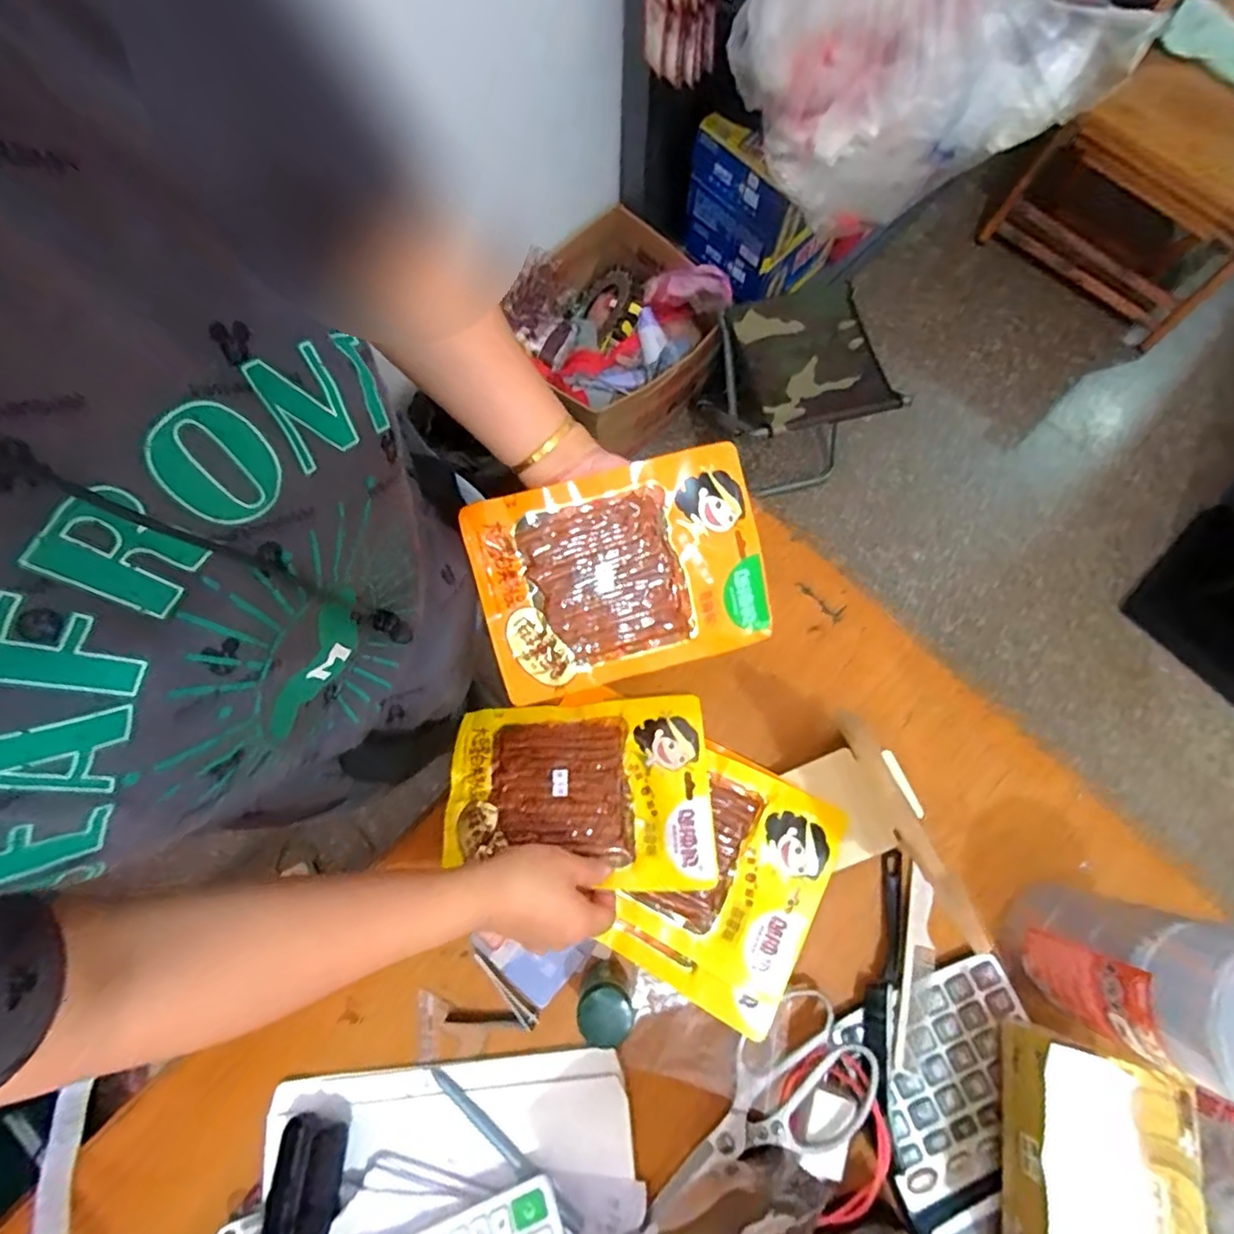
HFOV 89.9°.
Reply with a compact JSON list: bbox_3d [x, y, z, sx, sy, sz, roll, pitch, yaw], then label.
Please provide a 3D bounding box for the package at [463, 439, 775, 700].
[{"bbox_3d":[0.007,-0.031,0.477,0.217,0.009,0.159,-16,101,-7],"label":"package"}]

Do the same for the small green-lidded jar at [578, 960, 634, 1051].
[{"bbox_3d":[-0.009,0.298,0.480,0.040,0.064,0.039,0,77,-1],"label":"small green-lidded jar"}]

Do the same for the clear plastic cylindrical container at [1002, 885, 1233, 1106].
[{"bbox_3d":[0.371,0.248,0.424,0.085,0.200,0.102,22,78,4],"label":"clear plastic cylindrical container"}]

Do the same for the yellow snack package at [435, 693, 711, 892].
[{"bbox_3d":[-0.033,0.147,0.519,0.212,0.010,0.153,-2,62,0],"label":"yellow snack package"}]

